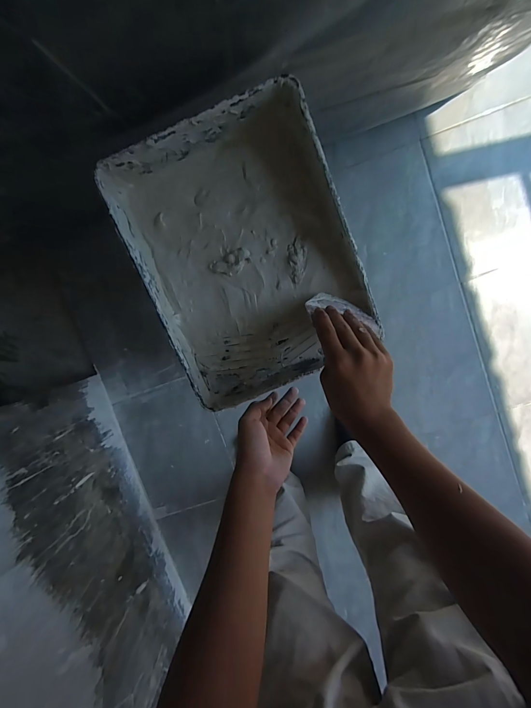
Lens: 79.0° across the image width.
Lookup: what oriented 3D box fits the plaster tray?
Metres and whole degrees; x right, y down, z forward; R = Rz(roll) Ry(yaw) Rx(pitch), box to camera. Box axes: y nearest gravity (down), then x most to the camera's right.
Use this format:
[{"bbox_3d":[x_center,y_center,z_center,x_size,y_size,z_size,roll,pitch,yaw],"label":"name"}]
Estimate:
[{"bbox_3d":[-0.026,-0.125,0.437,0.273,0.067,0.349,-22,95,6],"label":"plaster tray"}]

